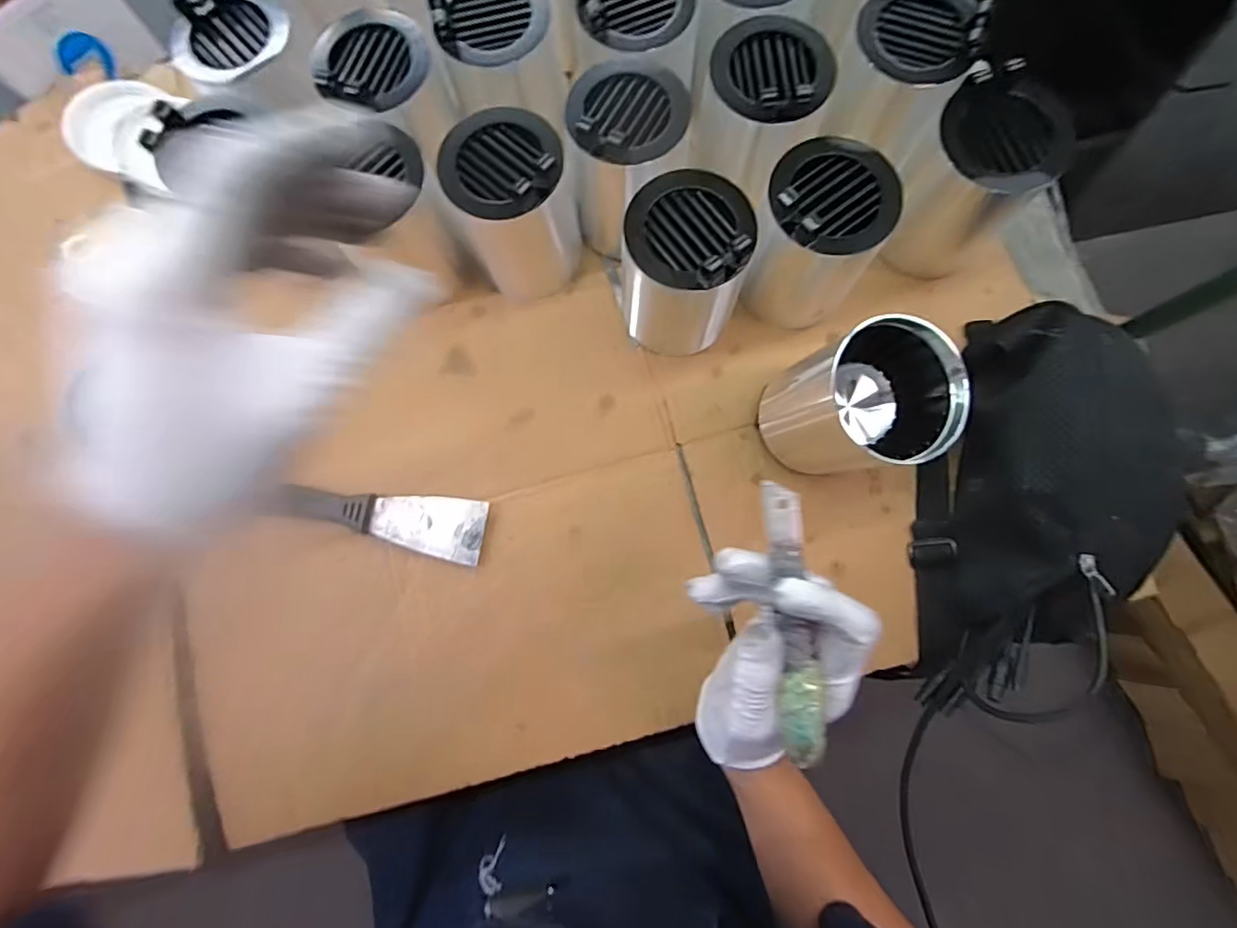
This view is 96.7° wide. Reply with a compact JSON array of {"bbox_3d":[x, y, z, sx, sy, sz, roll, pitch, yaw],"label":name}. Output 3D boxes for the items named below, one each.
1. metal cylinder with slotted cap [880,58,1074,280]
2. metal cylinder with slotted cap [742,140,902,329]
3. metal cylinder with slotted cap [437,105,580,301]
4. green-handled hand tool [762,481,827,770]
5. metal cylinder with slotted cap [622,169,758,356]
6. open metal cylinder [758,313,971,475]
[{"bbox_3d":[0.257,-0.207,0.411,0.078,0.118,0.077,0,80,1],"label":"metal cylinder with slotted cap"},{"bbox_3d":[0.143,-0.166,0.403,0.079,0.125,0.080,17,80,5],"label":"metal cylinder with slotted cap"},{"bbox_3d":[-0.076,-0.189,0.416,0.081,0.123,0.078,0,80,1],"label":"metal cylinder with slotted cap"},{"bbox_3d":[0.090,0.080,0.280,0.019,0.012,0.140,-4,83,0],"label":"green-handled hand tool"},{"bbox_3d":[0.048,-0.141,0.404,0.083,0.123,0.076,7,80,3],"label":"metal cylinder with slotted cap"},{"bbox_3d":[0.164,-0.041,0.384,0.102,0.115,0.084,36,82,7],"label":"open metal cylinder"}]

